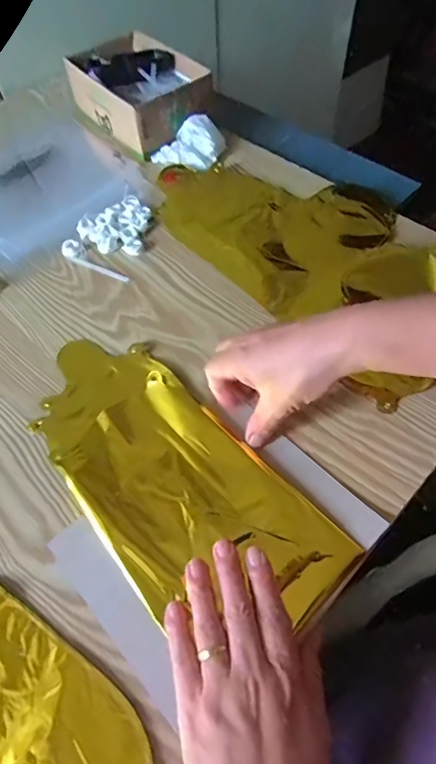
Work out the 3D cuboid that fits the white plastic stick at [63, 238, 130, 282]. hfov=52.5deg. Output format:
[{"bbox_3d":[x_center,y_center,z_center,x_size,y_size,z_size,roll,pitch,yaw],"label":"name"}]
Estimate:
[{"bbox_3d":[-0.136,-0.131,0.481,0.093,0.009,0.020,34,66,22],"label":"white plastic stick"}]

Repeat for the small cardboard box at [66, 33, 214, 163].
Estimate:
[{"bbox_3d":[-0.107,-0.403,0.610,0.138,0.062,0.204,-35,62,-17],"label":"small cardboard box"}]

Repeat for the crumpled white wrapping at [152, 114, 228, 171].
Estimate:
[{"bbox_3d":[-0.037,-0.312,0.569,0.073,0.031,0.069,29,64,20],"label":"crumpled white wrapping"}]

